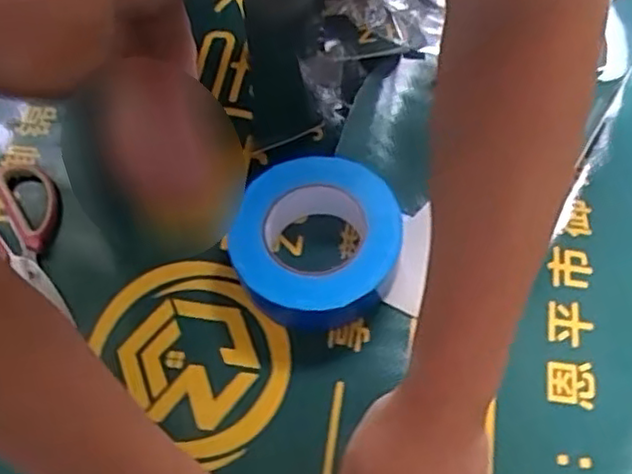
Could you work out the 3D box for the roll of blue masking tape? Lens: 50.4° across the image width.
[{"bbox_3d":[0.002,0.003,0.543,0.125,0.054,0.121,-1,62,2],"label":"roll of blue masking tape"}]

